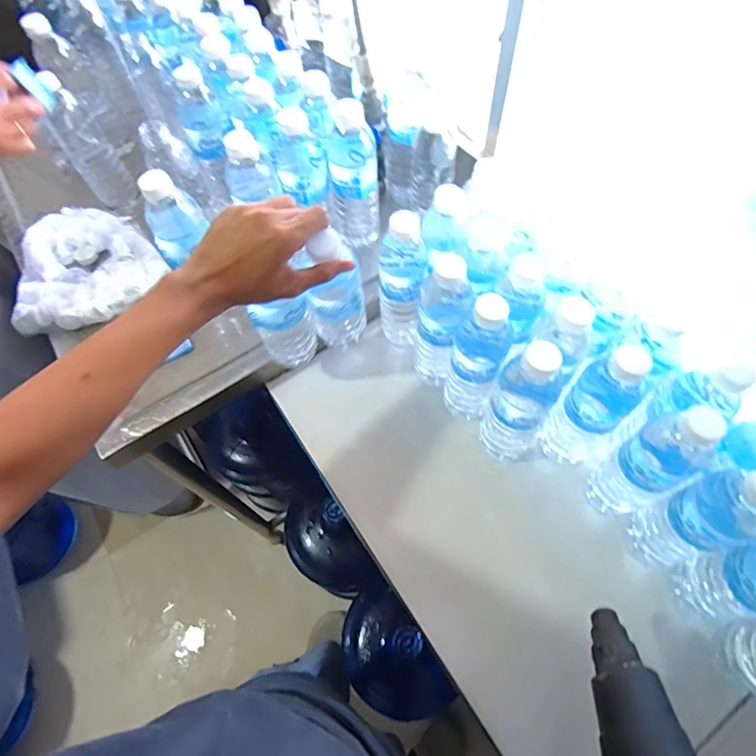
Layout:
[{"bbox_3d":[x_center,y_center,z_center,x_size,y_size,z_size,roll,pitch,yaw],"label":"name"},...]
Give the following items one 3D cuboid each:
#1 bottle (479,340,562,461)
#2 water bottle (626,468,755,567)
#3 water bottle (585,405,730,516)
[{"bbox_3d":[0.151,0.032,0.515,0.062,0.190,0.060,-1,63,2],"label":"bottle"},{"bbox_3d":[0.302,0.134,0.448,0.054,0.201,0.063,-19,63,-7],"label":"water bottle"},{"bbox_3d":[0.266,0.087,0.473,0.056,0.201,0.059,-1,63,2],"label":"water bottle"}]

